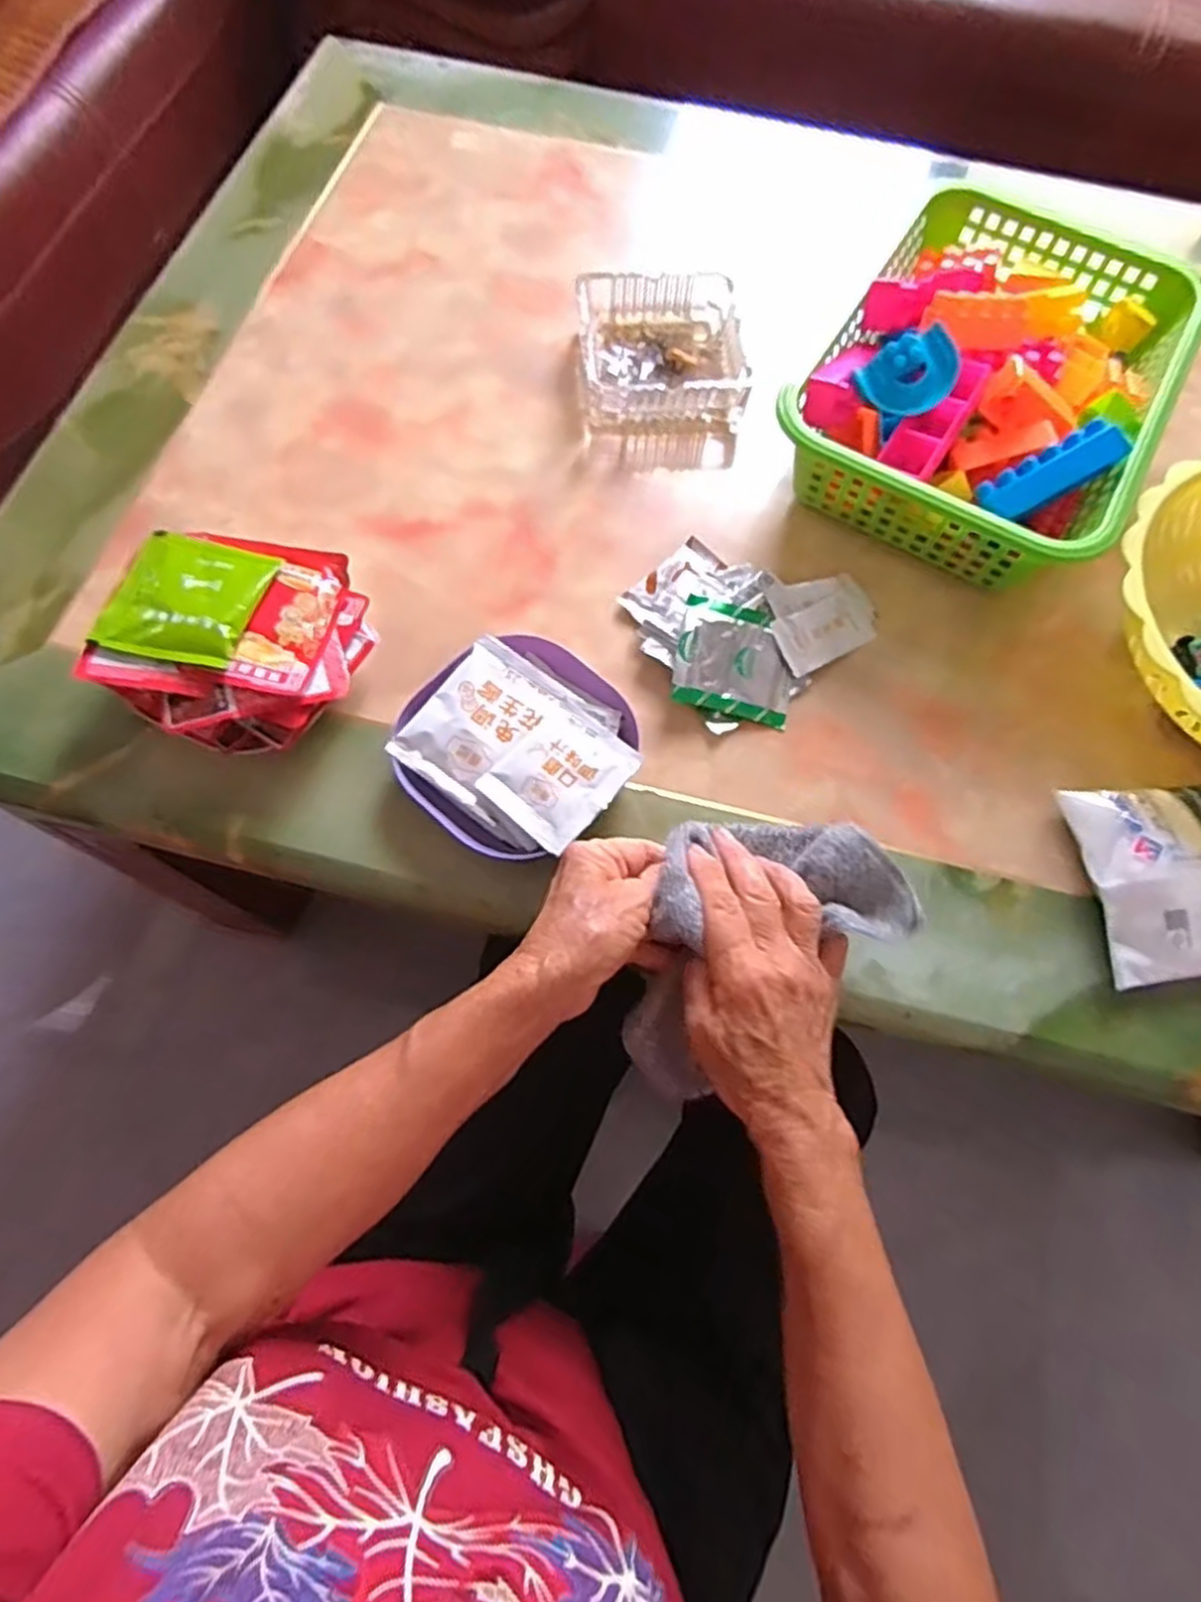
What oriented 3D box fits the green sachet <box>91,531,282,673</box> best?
[{"bbox_3d":[-0.240,-0.120,0.452,0.078,0.018,0.086,10,68,2],"label":"green sachet"}]

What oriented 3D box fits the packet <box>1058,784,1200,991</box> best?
[{"bbox_3d":[0.365,0.042,0.452,0.160,0.033,0.112,-5,69,-4],"label":"packet"}]

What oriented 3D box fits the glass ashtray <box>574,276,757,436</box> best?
[{"bbox_3d":[0.045,-0.335,0.585,0.121,0.036,0.136,-4,69,-3],"label":"glass ashtray"}]

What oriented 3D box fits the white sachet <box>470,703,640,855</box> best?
[{"bbox_3d":[-0.024,-0.016,0.447,0.065,0.004,0.074,36,72,12],"label":"white sachet"}]

